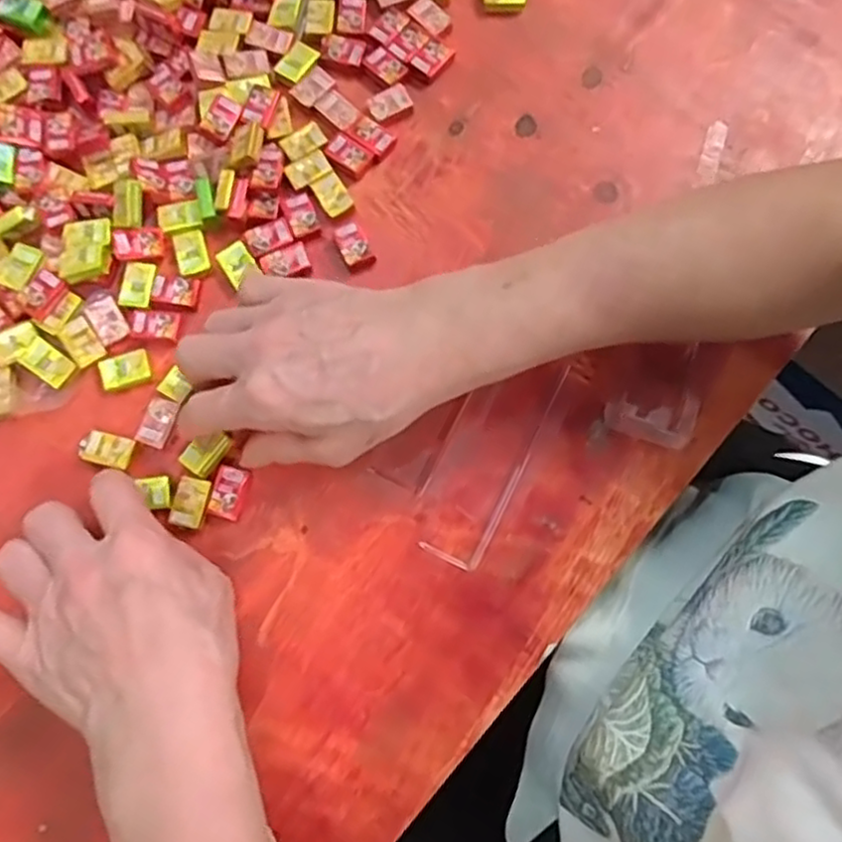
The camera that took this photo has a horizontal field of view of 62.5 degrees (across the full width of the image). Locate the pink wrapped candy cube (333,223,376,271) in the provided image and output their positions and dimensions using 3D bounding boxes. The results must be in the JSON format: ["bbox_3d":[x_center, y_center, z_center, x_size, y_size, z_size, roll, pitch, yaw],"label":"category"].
[{"bbox_3d":[-0.038,-0.098,0.390,0.016,0.008,0.027,-27,78,-5],"label":"pink wrapped candy cube"}]

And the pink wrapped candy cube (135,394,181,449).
[{"bbox_3d":[-0.138,0.000,0.366,0.018,0.006,0.026,19,78,5],"label":"pink wrapped candy cube"}]

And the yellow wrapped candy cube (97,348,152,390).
[{"bbox_3d":[-0.159,-0.028,0.373,0.027,0.004,0.017,-16,77,-3],"label":"yellow wrapped candy cube"}]

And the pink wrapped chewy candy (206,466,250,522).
[{"bbox_3d":[-0.099,0.037,0.359,0.016,0.005,0.026,13,78,4],"label":"pink wrapped chewy candy"}]

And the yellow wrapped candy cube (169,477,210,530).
[{"bbox_3d":[-0.119,0.041,0.356,0.017,0.004,0.025,9,77,3],"label":"yellow wrapped candy cube"}]

